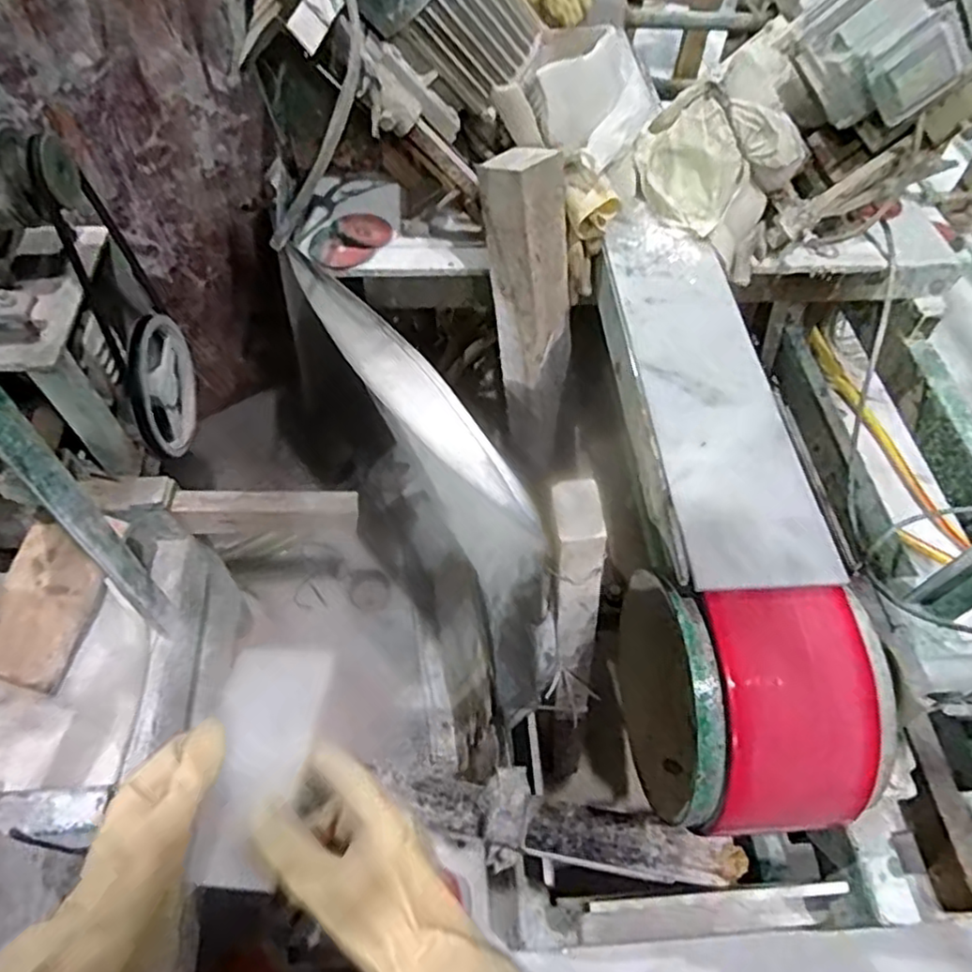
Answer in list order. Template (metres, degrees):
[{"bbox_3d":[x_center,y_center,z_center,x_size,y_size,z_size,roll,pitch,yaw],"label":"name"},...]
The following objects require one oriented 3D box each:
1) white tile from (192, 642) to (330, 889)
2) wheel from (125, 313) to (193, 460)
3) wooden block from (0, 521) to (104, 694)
[{"bbox_3d":[-0.147,0.173,0.430,0.070,0.013,0.149,3,46,1],"label":"white tile"},{"bbox_3d":[-0.483,-0.155,0.999,0.032,0.195,0.190,0,56,-1],"label":"wheel"},{"bbox_3d":[-0.607,0.165,0.915,0.122,0.014,0.206,19,75,-5],"label":"wooden block"}]

